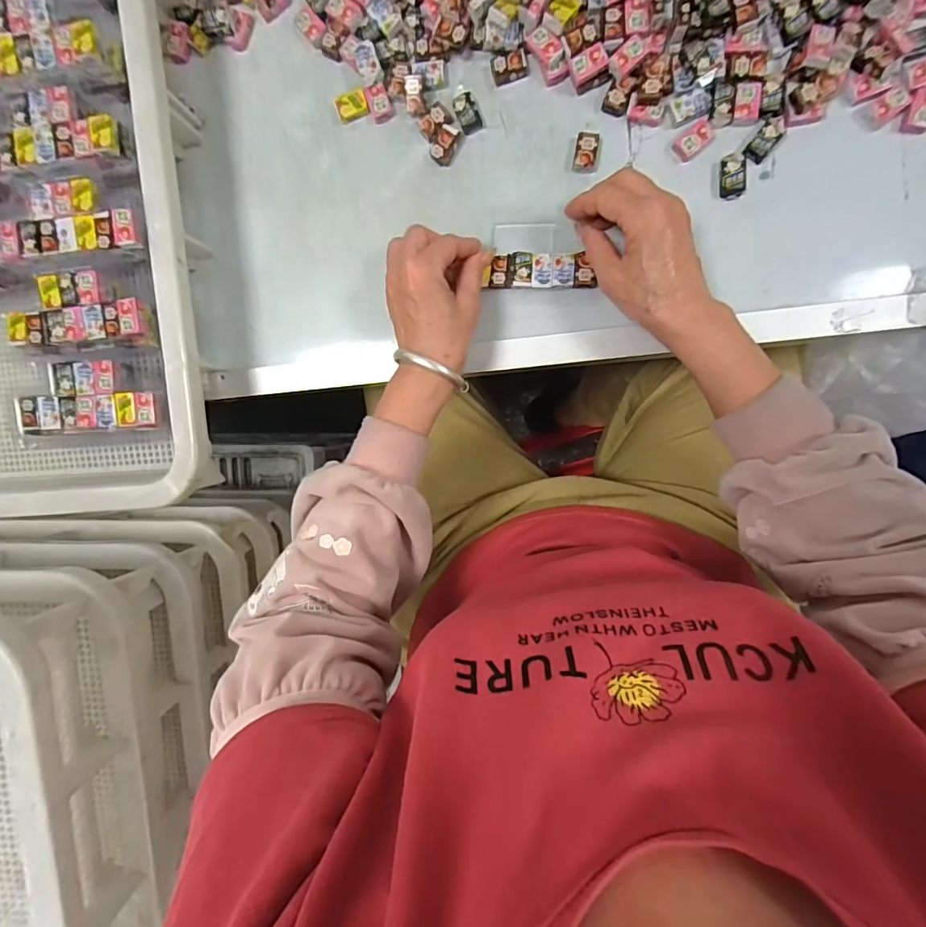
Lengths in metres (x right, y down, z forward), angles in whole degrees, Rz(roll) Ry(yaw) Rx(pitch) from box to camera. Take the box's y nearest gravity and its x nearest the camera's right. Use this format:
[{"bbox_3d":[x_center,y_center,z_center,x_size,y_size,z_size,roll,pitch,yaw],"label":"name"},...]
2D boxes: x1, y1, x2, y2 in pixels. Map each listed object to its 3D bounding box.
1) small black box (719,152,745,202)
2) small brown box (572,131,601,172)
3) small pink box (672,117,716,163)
[{"bbox_3d":[0.203,-0.217,0.360,0.017,0.009,0.031,-5,95,8],"label":"small black box"},{"bbox_3d":[0.097,-0.245,0.371,0.018,0.007,0.030,8,97,7],"label":"small brown box"},{"bbox_3d":[0.175,-0.245,0.359,0.027,0.006,0.019,-39,90,9],"label":"small pink box"}]

